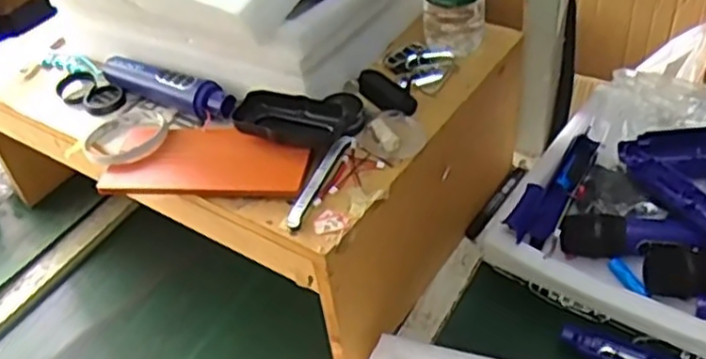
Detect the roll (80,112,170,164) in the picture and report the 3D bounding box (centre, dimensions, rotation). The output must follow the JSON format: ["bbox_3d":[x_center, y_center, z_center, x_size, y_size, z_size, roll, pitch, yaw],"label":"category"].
[{"bbox_3d":[-0.226,-0.040,0.721,0.082,0.014,0.082,-3,42,3],"label":"roll"}]

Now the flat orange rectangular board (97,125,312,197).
[{"bbox_3d":[-0.137,-0.021,0.683,0.197,0.013,0.091,-2,45,14],"label":"flat orange rectangular board"}]

